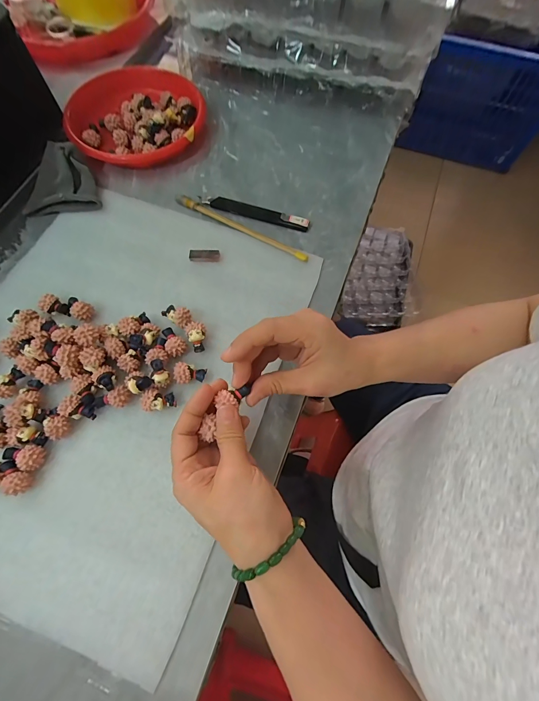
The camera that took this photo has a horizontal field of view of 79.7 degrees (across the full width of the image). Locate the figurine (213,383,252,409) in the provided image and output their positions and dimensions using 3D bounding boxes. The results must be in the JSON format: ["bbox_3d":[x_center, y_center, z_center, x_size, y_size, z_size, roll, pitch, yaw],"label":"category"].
[{"bbox_3d":[-0.027,0.035,0.247,0.031,0.011,0.015,-19,71,-16],"label":"figurine"}]

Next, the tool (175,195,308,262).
[{"bbox_3d":[-0.037,-0.146,0.383,0.183,0.008,0.012,31,72,10],"label":"tool"}]

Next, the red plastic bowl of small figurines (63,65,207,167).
[{"bbox_3d":[-0.176,-0.321,0.437,0.171,0.028,0.165,0,69,-1],"label":"red plastic bowl of small figurines"}]

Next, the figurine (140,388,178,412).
[{"bbox_3d":[-0.102,0.048,0.299,0.028,0.020,0.021,11,70,3],"label":"figurine"}]

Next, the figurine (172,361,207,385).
[{"bbox_3d":[-0.077,0.024,0.309,0.030,0.019,0.019,1,69,-1],"label":"figurine"}]

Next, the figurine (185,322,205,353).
[{"bbox_3d":[-0.071,-0.014,0.324,0.018,0.017,0.030,-22,72,-9],"label":"figurine"}]

